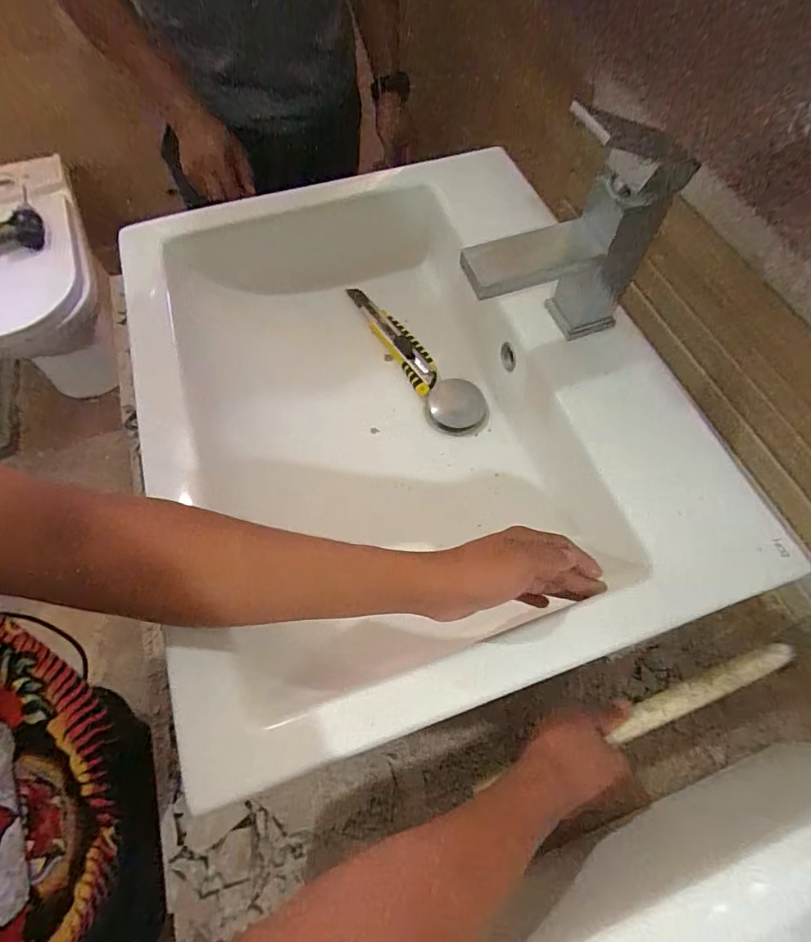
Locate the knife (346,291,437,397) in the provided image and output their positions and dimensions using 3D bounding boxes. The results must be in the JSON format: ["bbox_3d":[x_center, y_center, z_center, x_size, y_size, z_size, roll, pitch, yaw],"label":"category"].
[{"bbox_3d":[-0.014,-0.160,0.562,0.037,0.013,0.167,-28,67,-15],"label":"knife"}]

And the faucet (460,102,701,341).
[{"bbox_3d":[0.123,-0.171,0.371,0.158,0.164,0.060,-14,64,-8],"label":"faucet"}]

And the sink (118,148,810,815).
[{"bbox_3d":[-0.015,-0.067,0.476,0.454,0.117,0.566,-20,65,-11],"label":"sink"}]

